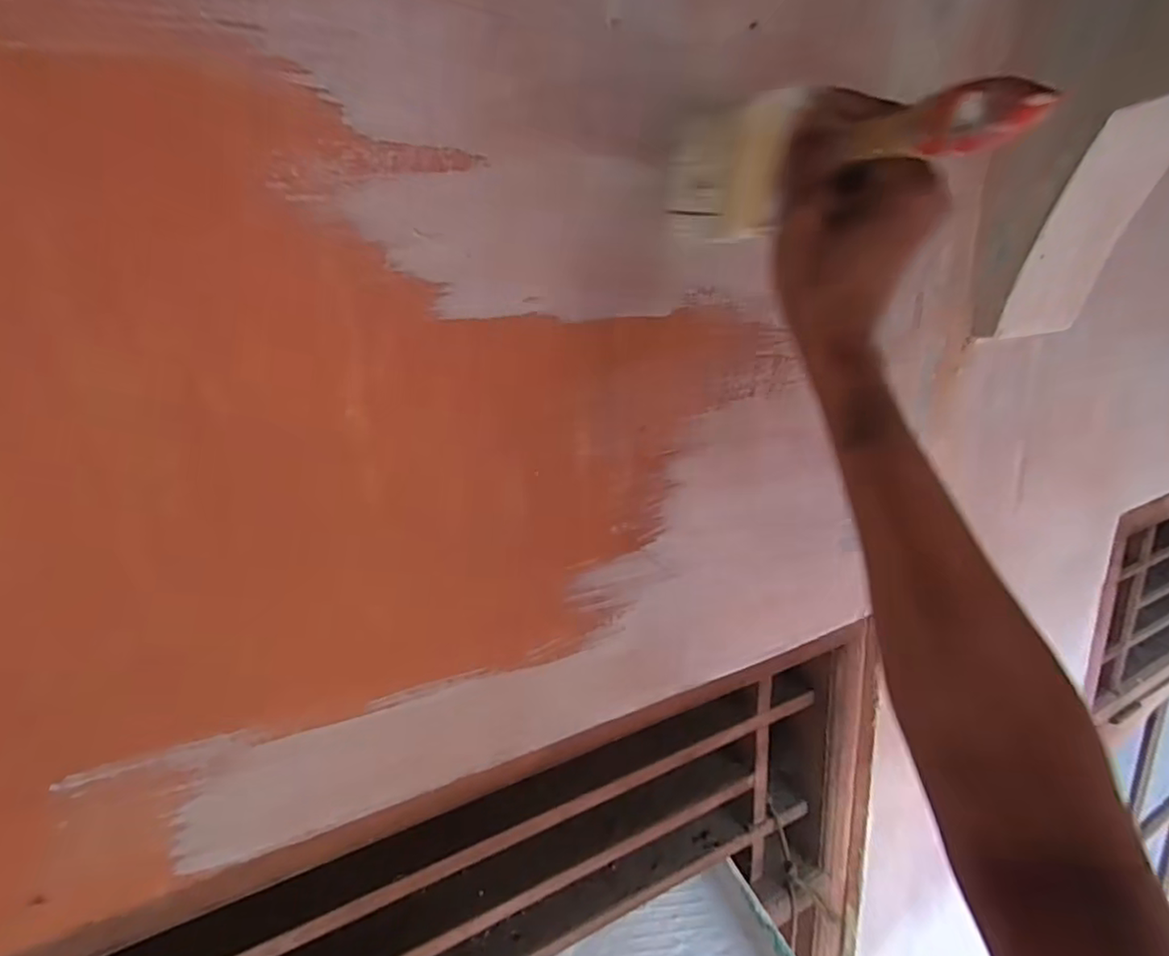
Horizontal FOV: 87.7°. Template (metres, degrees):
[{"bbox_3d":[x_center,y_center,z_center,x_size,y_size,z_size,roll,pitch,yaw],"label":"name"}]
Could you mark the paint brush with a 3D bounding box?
[{"bbox_3d":[0.109,-0.157,0.291,0.029,0.068,0.203,-10,19,-23],"label":"paint brush"}]

